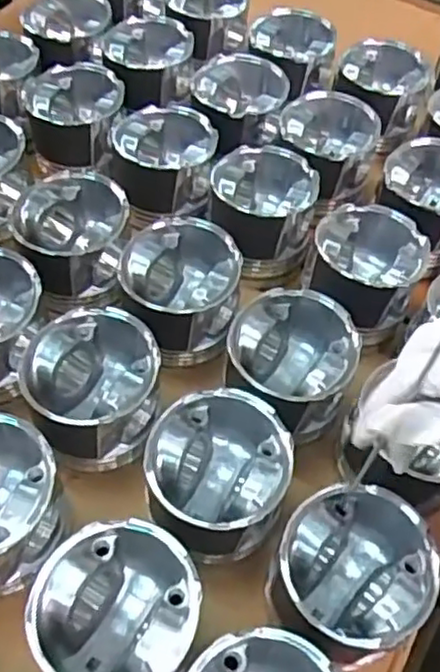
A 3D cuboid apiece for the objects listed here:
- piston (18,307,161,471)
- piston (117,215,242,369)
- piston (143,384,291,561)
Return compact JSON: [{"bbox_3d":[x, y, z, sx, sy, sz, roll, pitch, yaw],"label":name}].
[{"bbox_3d":[-0.089,0.038,0.483,0.087,0.075,0.095,1,54,-2],"label":"piston"},{"bbox_3d":[-0.033,-0.032,0.539,0.090,0.071,0.101,8,54,3],"label":"piston"},{"bbox_3d":[-0.002,0.099,0.454,0.090,0.081,0.098,1,54,-2],"label":"piston"}]

